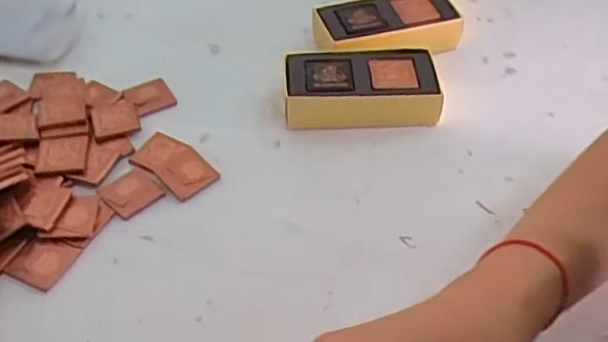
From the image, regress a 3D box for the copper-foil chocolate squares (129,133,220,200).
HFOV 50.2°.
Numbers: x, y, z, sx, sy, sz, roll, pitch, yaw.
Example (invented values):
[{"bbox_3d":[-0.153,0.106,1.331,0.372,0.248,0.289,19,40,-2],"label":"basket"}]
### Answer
[{"bbox_3d":[-0.091,-0.008,0.455,0.066,0.007,0.037,35,55,29],"label":"copper-foil chocolate squares"}]

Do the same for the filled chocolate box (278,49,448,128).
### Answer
[{"bbox_3d":[0.042,-0.063,0.489,0.111,0.036,0.061,0,46,0],"label":"filled chocolate box"}]

